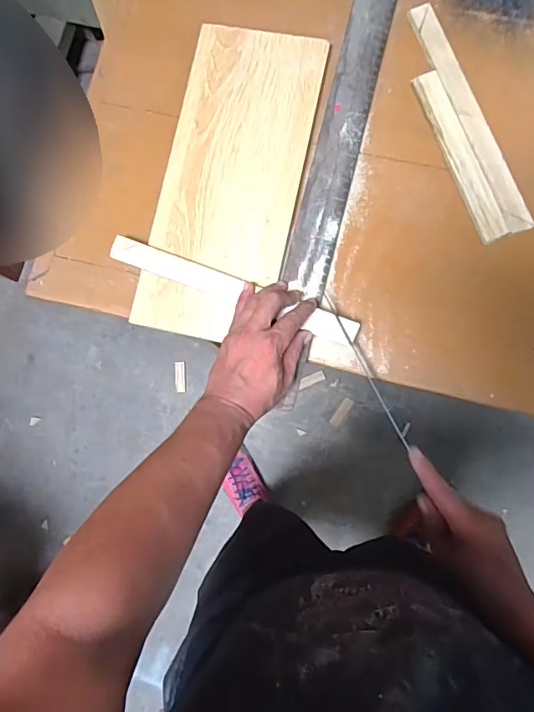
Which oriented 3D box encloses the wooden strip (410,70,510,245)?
[{"bbox_3d":[0.217,-0.226,0.536,0.032,0.012,0.206,-21,81,3],"label":"wooden strip"}]

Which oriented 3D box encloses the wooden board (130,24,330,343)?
[{"bbox_3d":[-0.040,-0.203,0.550,0.158,0.012,0.367,11,83,7],"label":"wooden board"}]

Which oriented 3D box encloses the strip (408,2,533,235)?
[{"bbox_3d":[0.231,-0.274,0.541,0.029,0.012,0.289,-21,80,3],"label":"strip"}]

